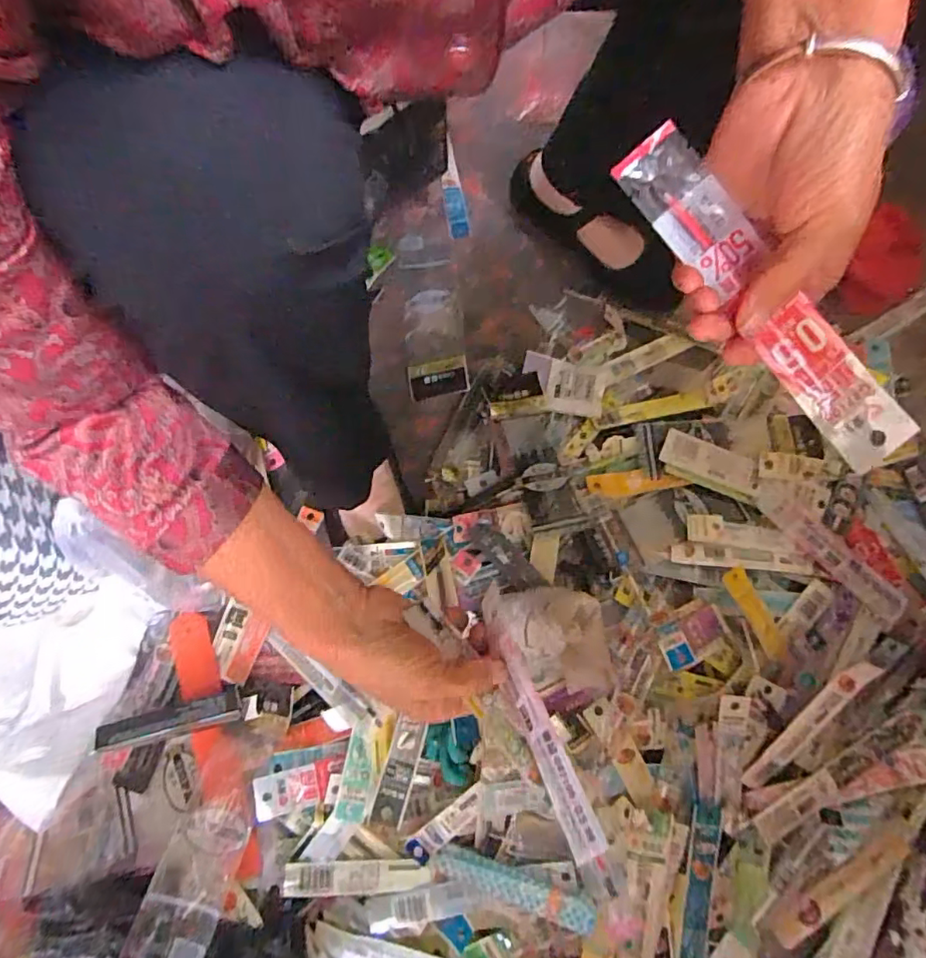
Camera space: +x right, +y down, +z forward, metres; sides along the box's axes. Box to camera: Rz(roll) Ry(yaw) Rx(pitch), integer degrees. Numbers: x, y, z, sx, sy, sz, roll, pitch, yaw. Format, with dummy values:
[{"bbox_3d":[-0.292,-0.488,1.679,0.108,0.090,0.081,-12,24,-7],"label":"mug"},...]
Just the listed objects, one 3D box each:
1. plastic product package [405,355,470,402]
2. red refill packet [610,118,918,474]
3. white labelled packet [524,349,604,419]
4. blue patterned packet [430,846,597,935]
[{"bbox_3d":[-0.028,-0.110,0.616,0.066,0.005,0.040,-9,84,11],"label":"plastic product package"},{"bbox_3d":[0.144,-0.083,0.266,0.034,0.004,0.186,-41,94,1],"label":"red refill packet"},{"bbox_3d":[0.107,-0.102,0.608,0.088,0.015,0.058,12,76,3],"label":"white labelled packet"},{"bbox_3d":[0.041,0.338,0.462,0.135,0.015,0.024,17,77,4],"label":"blue patterned packet"}]

